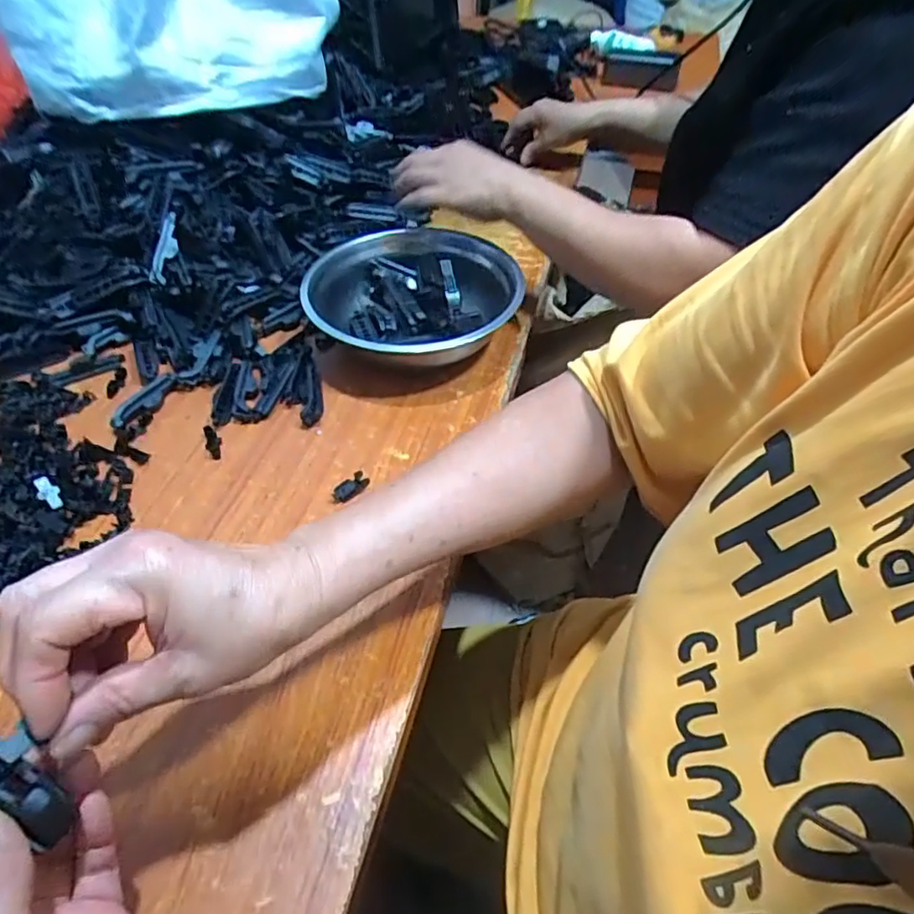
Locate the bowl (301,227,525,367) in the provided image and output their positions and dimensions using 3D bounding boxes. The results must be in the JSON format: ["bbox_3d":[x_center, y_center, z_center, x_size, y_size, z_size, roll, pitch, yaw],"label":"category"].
[{"bbox_3d":[-0.042,-0.145,0.585,0.195,0.060,0.190,0,49,0],"label":"bowl"}]

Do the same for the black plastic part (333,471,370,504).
[{"bbox_3d":[-0.082,0.024,0.470,0.028,0.010,0.017,-34,57,-26],"label":"black plastic part"}]

